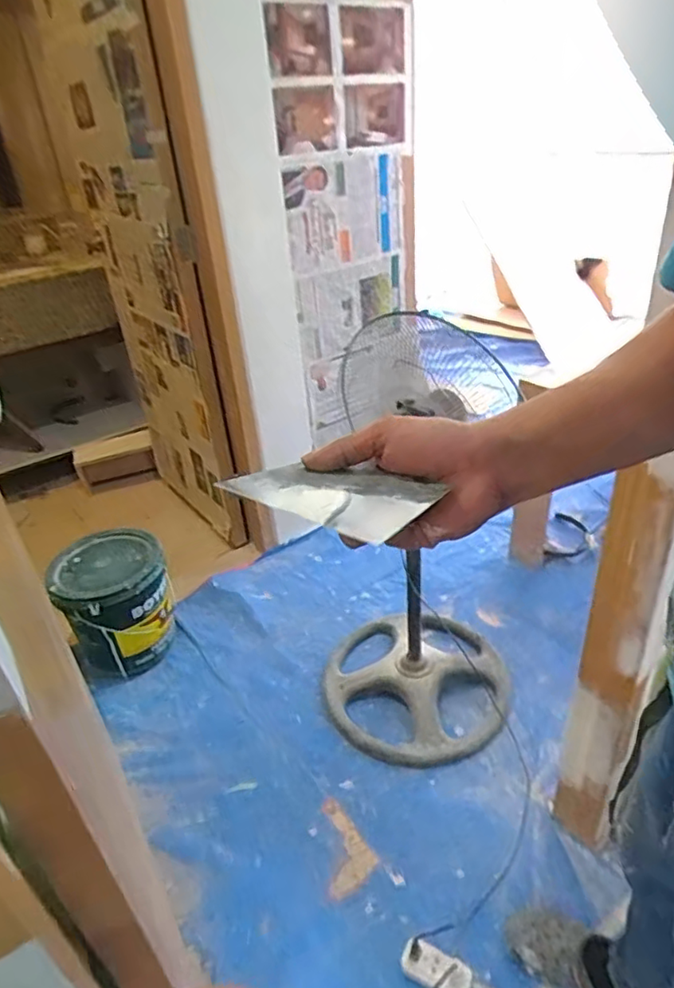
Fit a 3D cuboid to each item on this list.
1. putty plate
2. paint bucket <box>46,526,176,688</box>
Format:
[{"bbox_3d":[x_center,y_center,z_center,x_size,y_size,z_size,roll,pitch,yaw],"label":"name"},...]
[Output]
[{"bbox_3d":[-0.002,-0.003,0.395,0.129,0.005,0.085,16,28,38],"label":"putty plate"},{"bbox_3d":[-0.611,0.318,1.700,0.283,0.328,0.294,-16,34,-20],"label":"paint bucket"}]

